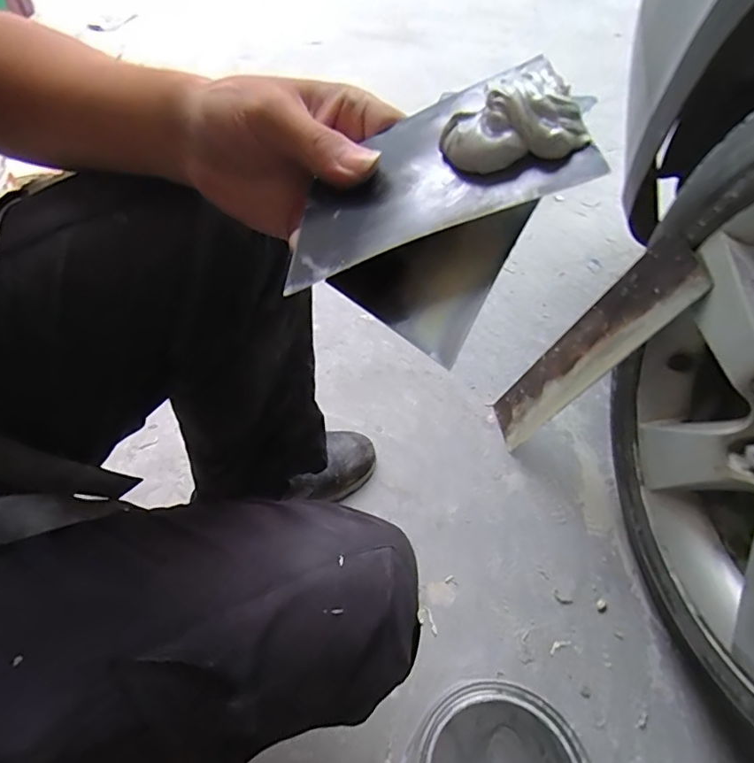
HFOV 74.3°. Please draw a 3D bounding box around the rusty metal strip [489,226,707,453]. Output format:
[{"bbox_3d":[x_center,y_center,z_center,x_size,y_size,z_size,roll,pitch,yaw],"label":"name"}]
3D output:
[{"bbox_3d":[0.262,-0.032,0.651,0.012,0.360,0.085,3,54,-24],"label":"rusty metal strip"}]

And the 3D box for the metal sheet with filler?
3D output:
[{"bbox_3d":[0.018,-0.089,0.204,0.121,0.018,0.075,-17,60,20],"label":"metal sheet with filler"}]

